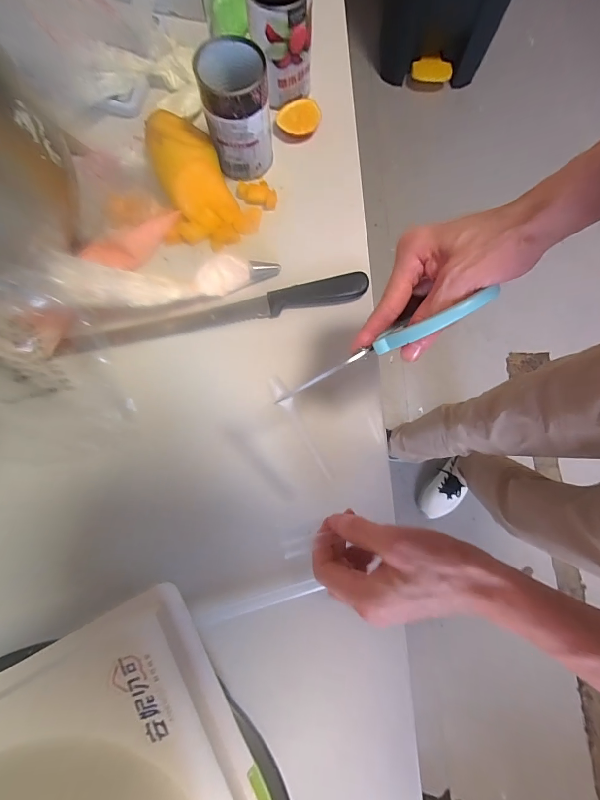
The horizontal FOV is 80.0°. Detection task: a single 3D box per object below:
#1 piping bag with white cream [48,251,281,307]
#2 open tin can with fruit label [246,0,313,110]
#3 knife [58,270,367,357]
[{"bbox_3d":[-0.133,-0.134,0.390,0.225,0.043,0.034,-11,78,-20],"label":"piping bag with white cream"},{"bbox_3d":[-0.022,-0.437,0.430,0.069,0.103,0.072,0,79,0],"label":"open tin can with fruit label"},{"bbox_3d":[-0.099,-0.100,0.417,0.358,0.013,0.030,-12,79,-2],"label":"knife"}]

